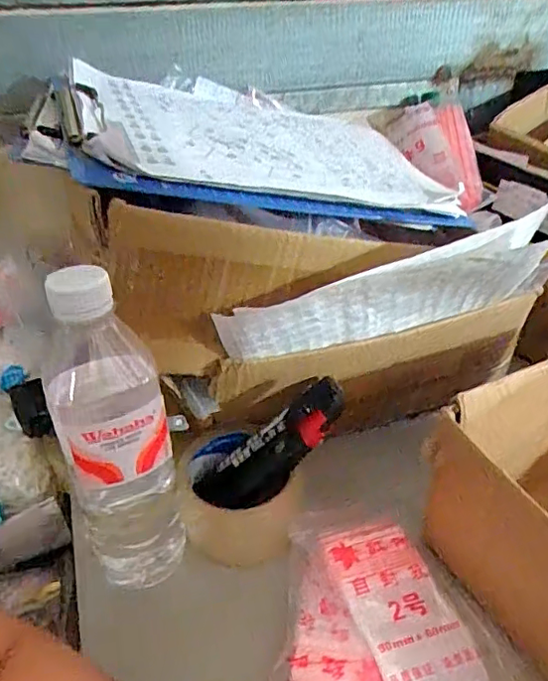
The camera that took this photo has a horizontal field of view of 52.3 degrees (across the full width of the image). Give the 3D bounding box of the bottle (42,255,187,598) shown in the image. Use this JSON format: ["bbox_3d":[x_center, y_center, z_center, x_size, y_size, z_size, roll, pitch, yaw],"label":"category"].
[{"bbox_3d":[-0.094,0.064,0.336,0.063,0.216,0.052,-9,35,-10],"label":"bottle"}]

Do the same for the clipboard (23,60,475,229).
[{"bbox_3d":[-0.029,-0.176,0.477,0.322,0.023,0.253,-1,38,-23],"label":"clipboard"}]

